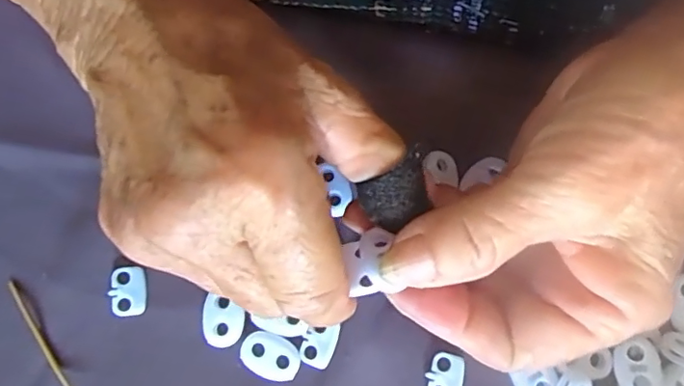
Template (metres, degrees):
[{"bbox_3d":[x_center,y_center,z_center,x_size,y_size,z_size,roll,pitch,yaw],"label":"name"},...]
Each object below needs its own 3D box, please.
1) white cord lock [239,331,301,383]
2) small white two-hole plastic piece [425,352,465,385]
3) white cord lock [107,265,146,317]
[{"bbox_3d":[-0.027,0.061,0.202,0.022,0.004,0.015,23,79,7],"label":"white cord lock"},{"bbox_3d":[0.038,0.069,0.201,0.013,0.004,0.019,12,78,4],"label":"small white two-hole plastic piece"},{"bbox_3d":[-0.083,0.037,0.207,0.013,0.004,0.019,-7,77,0],"label":"white cord lock"}]

